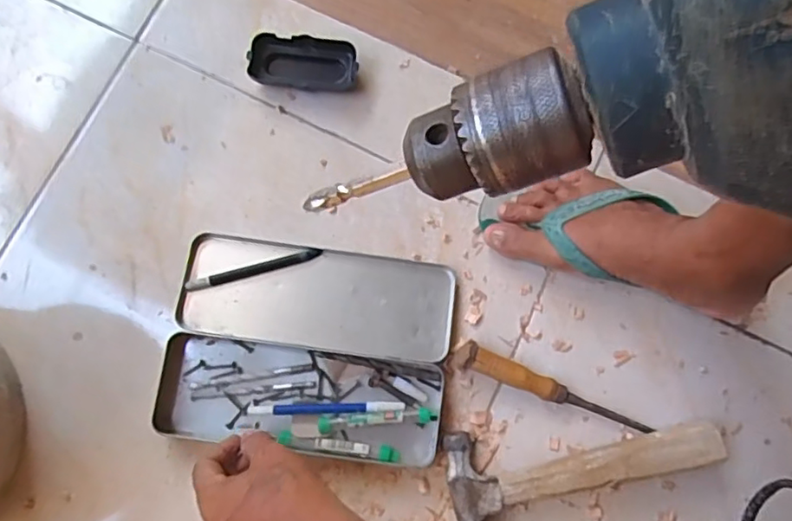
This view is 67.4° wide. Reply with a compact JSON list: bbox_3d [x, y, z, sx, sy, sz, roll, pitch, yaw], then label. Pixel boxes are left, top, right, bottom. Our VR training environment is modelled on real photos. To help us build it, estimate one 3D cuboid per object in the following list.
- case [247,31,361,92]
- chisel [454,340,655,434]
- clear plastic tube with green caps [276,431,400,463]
[{"bbox_3d":[-0.096,-0.206,0.621,0.108,0.031,0.047,5,79,-2],"label":"case"},{"bbox_3d":[0.149,0.123,0.569,0.199,0.025,0.025,23,77,-8],"label":"chisel"},{"bbox_3d":[-0.053,0.174,0.555,0.111,0.013,0.012,10,79,-1],"label":"clear plastic tube with green caps"}]

